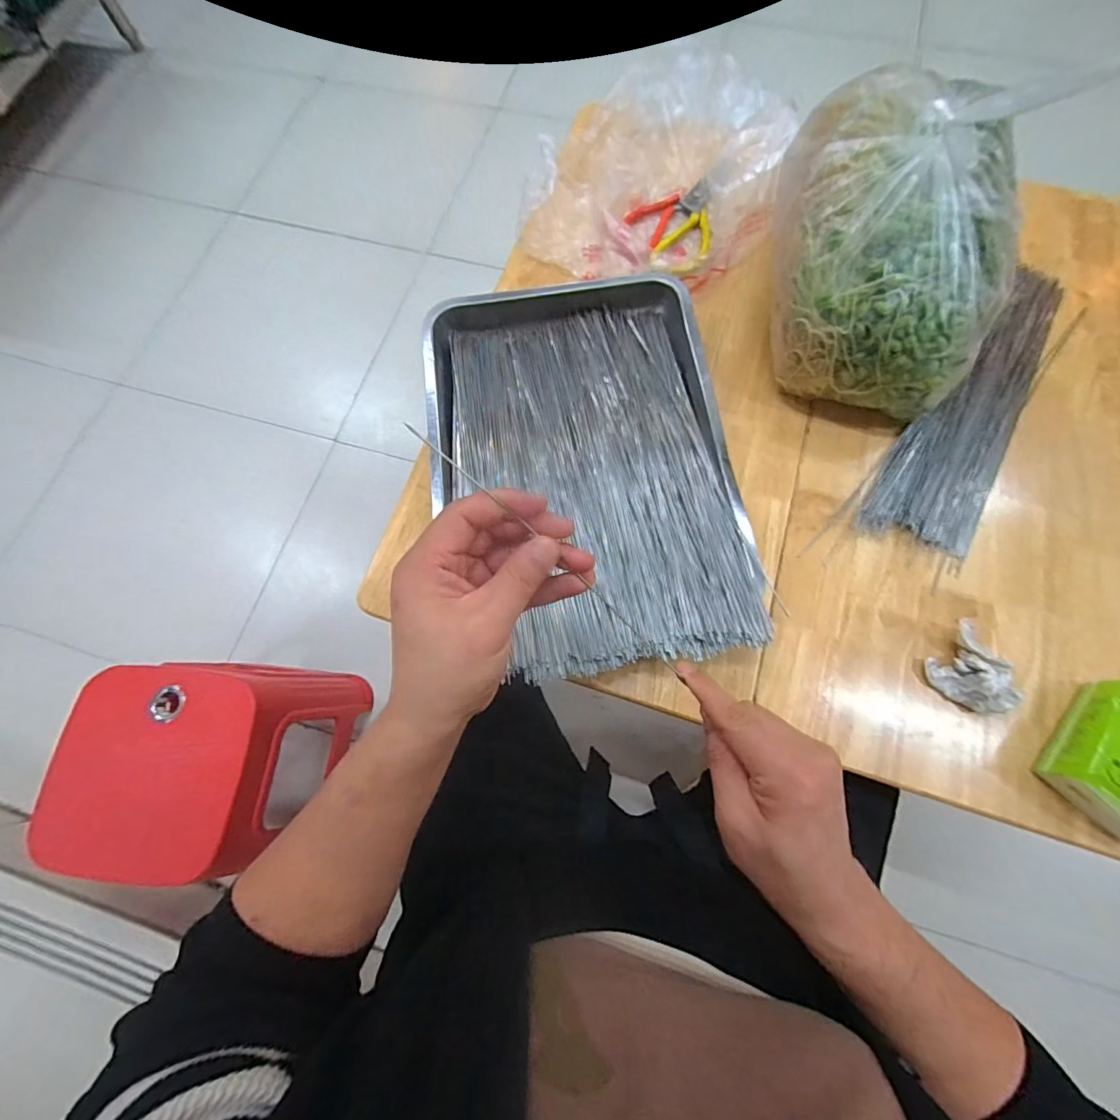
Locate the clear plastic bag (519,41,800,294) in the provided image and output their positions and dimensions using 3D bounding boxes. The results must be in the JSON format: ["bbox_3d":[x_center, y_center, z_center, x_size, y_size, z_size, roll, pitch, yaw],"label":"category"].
[{"bbox_3d":[0.114,-0.474,0.608,0.277,0.062,0.280,11,73,5],"label":"clear plastic bag"}]

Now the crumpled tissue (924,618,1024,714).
[{"bbox_3d":[0.370,0.097,0.434,0.070,0.030,0.066,43,78,14],"label":"crumpled tissue"}]

